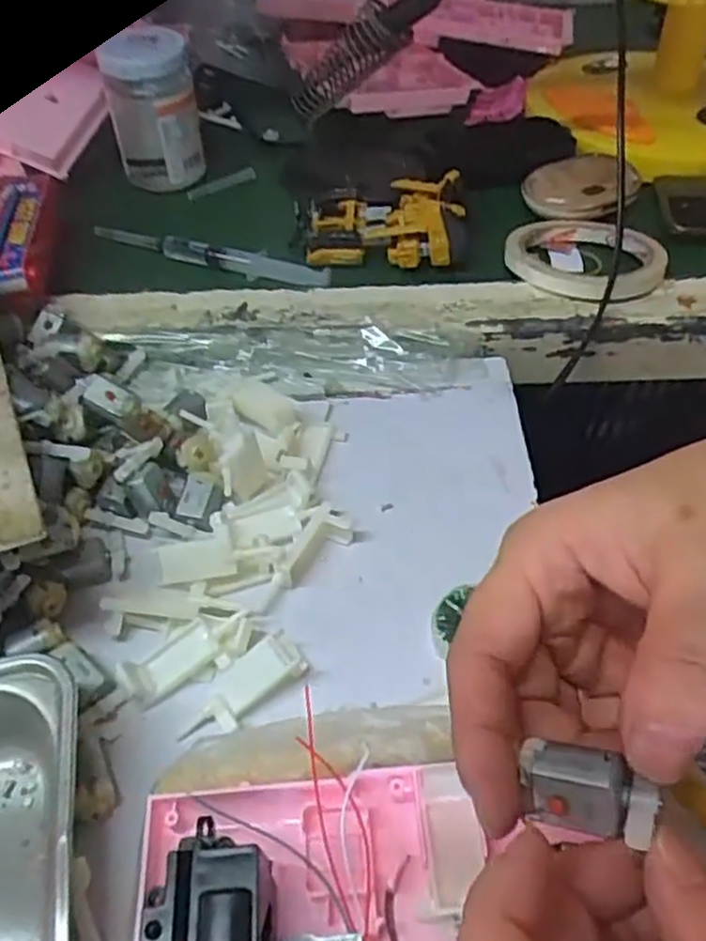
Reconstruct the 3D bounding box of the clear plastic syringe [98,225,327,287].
[{"bbox_3d":[-0.095,-0.143,0.493,0.170,0.016,0.017,18,52,11],"label":"clear plastic syringe"}]

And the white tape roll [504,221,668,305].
[{"bbox_3d":[0.148,-0.140,0.471,0.095,0.019,0.091,0,50,0],"label":"white tape roll"}]

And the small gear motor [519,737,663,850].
[{"bbox_3d":[0.059,0.078,0.182,0.030,0.016,0.016,0,89,21],"label":"small gear motor"}]

